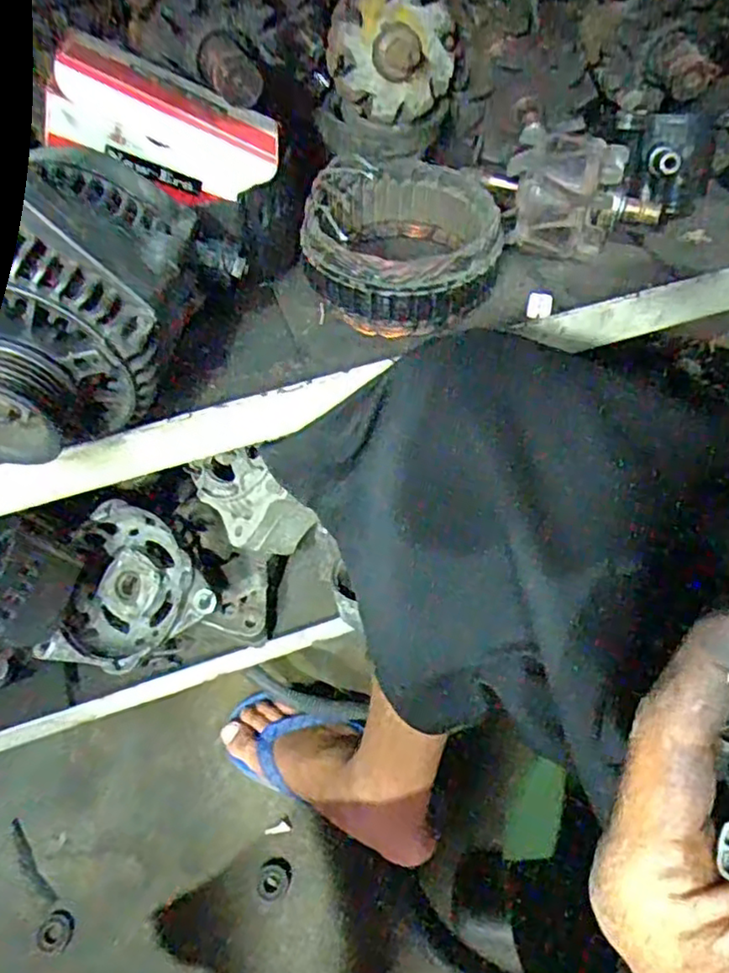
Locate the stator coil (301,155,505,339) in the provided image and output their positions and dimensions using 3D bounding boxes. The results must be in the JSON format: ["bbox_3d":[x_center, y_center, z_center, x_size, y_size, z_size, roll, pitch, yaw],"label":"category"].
[{"bbox_3d":[0.027,-0.160,0.446,0.120,0.063,0.118,-1,54,2],"label":"stator coil"}]

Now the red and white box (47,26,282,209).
[{"bbox_3d":[-0.119,-0.213,0.403,0.127,0.057,0.053,11,51,-22],"label":"red and white box"}]

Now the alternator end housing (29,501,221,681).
[{"bbox_3d":[-0.211,0.095,0.587,0.161,0.060,0.135,-41,63,13],"label":"alternator end housing"}]

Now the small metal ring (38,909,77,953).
[{"bbox_3d":[-0.289,0.417,0.625,0.032,0.004,0.033,-1,54,2],"label":"small metal ring"}]

